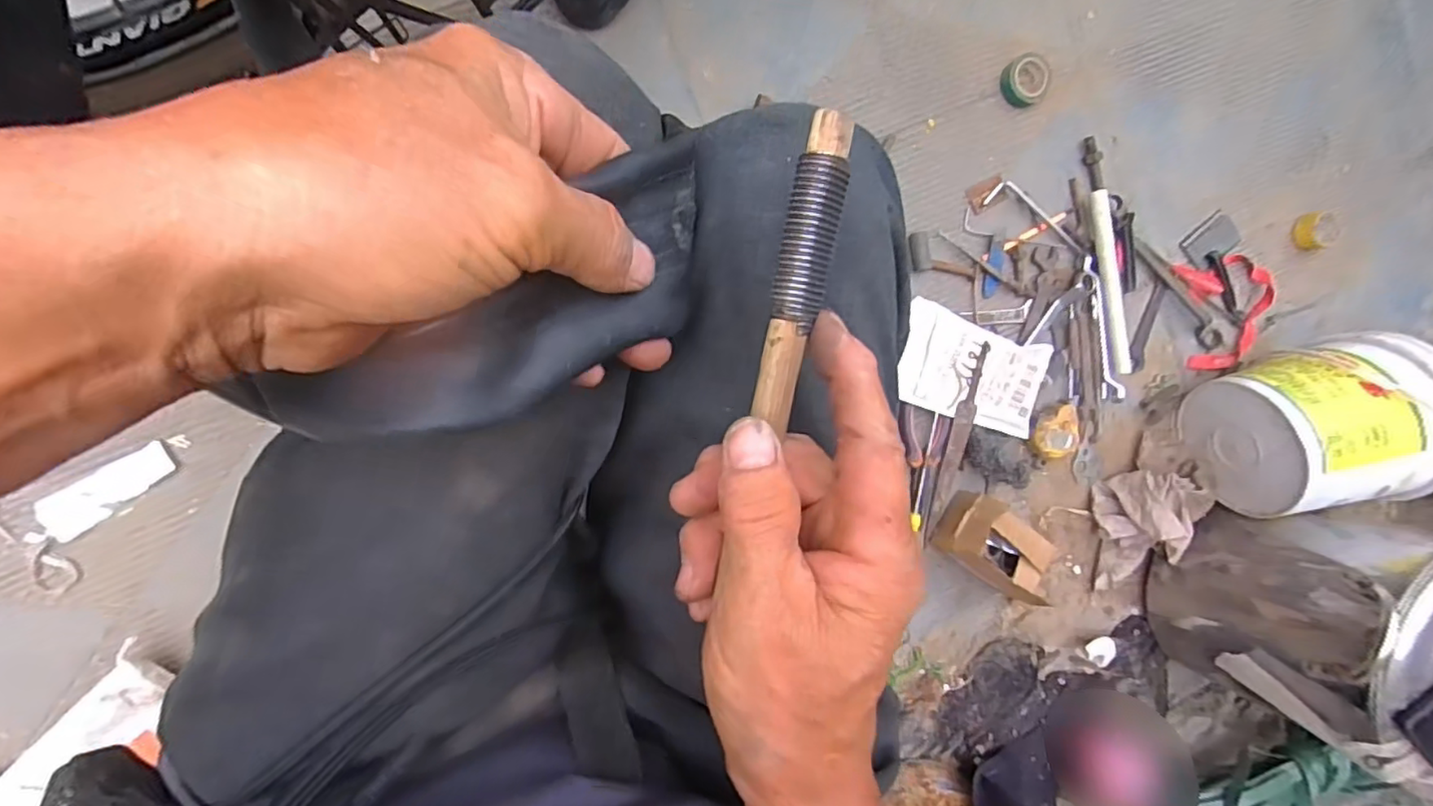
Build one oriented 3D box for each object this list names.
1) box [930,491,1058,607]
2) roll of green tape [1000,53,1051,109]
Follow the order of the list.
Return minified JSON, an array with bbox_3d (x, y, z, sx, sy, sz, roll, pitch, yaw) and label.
[{"bbox_3d":[0.355,0.182,0.760,0.142,0.074,0.094,30,90,-12],"label":"box"},{"bbox_3d":[0.366,-0.383,0.718,0.053,0.017,0.055,-1,96,-10],"label":"roll of green tape"}]

